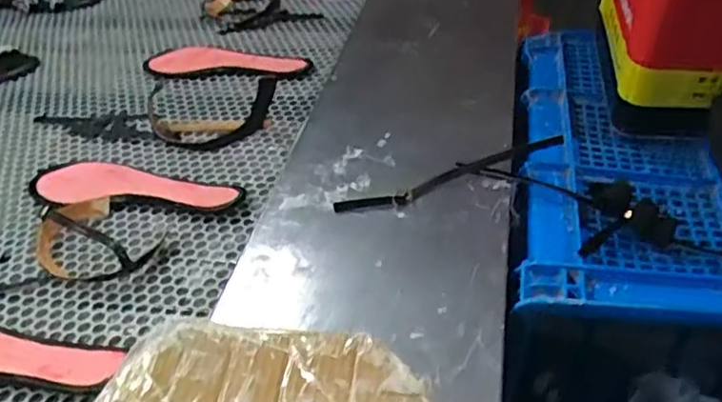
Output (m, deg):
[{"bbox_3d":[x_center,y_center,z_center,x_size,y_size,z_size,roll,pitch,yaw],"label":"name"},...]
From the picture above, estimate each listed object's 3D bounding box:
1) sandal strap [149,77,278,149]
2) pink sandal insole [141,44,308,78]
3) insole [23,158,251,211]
[{"bbox_3d":[-0.201,-0.117,0.847,0.173,0.017,0.149,-4,39,2],"label":"sandal strap"},{"bbox_3d":[-0.196,-0.203,0.945,0.248,0.022,0.068,4,40,12],"label":"pink sandal insole"},{"bbox_3d":[-0.259,-0.019,0.732,0.265,0.024,0.076,6,41,14],"label":"insole"}]

